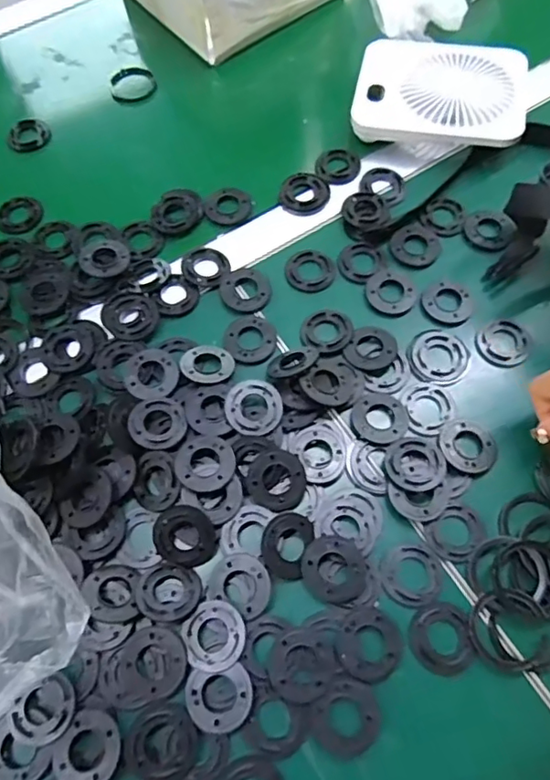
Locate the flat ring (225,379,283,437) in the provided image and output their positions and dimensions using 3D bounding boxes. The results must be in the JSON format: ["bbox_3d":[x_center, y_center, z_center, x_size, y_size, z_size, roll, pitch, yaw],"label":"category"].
[{"bbox_3d":[-0.016,0.014,0.424,0.044,0.004,0.044,1,76,-4],"label":"flat ring"}]

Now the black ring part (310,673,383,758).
[{"bbox_3d":[0.047,0.214,0.354,0.045,0.010,0.045,0,66,1],"label":"black ring part"}]

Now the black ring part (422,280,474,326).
[{"bbox_3d":[0.151,-0.077,0.474,0.044,0.004,0.042,0,66,1],"label":"black ring part"}]

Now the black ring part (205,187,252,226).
[{"bbox_3d":[-0.045,-0.177,0.521,0.043,0.010,0.038,-15,67,-5],"label":"black ring part"}]

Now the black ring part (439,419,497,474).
[{"bbox_3d":[0.150,0.043,0.420,0.044,0.010,0.044,0,66,1],"label":"black ring part"}]

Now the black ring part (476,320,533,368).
[{"bbox_3d":[0.194,-0.039,0.458,0.045,0.004,0.041,0,66,1],"label":"black ring part"}]

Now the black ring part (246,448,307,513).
[{"bbox_3d":[0.001,0.068,0.406,0.044,0.008,0.046,0,83,-3],"label":"black ring part"}]

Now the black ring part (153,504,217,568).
[{"bbox_3d":[-0.065,0.106,0.394,0.042,0.009,0.045,0,94,-1],"label":"black ring part"}]

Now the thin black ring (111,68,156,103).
[{"bbox_3d":[-0.157,-0.339,0.598,0.048,0.005,0.049,-7,66,-2],"label":"thin black ring"}]

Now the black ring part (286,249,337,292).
[{"bbox_3d":[0.033,-0.110,0.493,0.045,0.004,0.044,21,68,10],"label":"black ring part"}]

